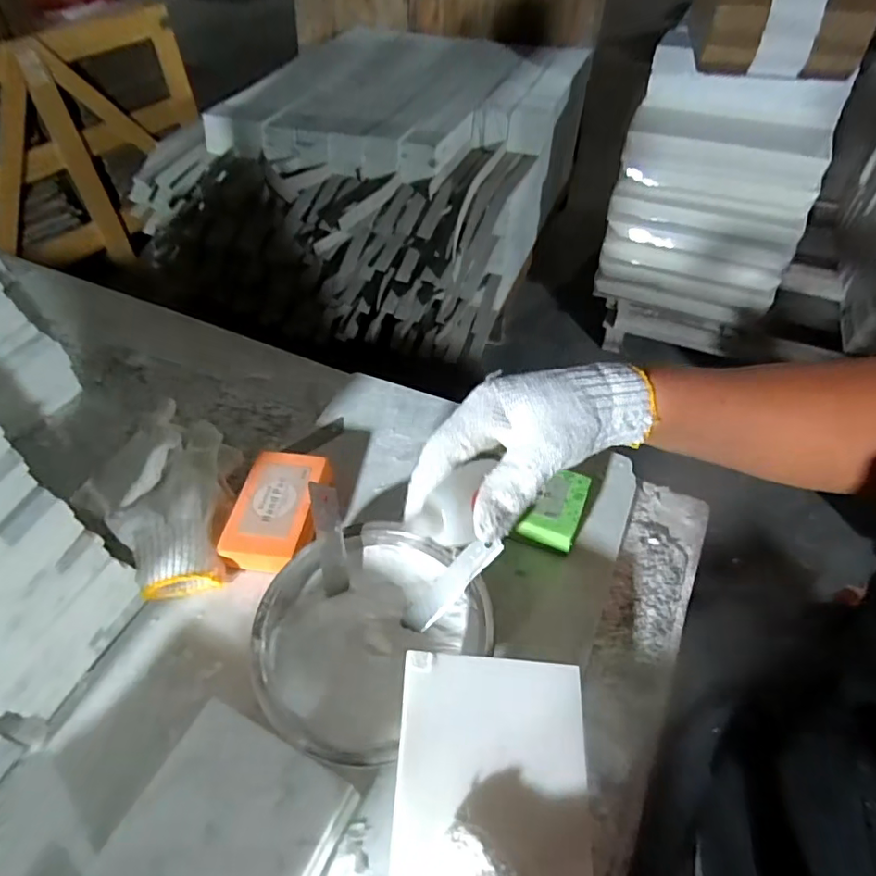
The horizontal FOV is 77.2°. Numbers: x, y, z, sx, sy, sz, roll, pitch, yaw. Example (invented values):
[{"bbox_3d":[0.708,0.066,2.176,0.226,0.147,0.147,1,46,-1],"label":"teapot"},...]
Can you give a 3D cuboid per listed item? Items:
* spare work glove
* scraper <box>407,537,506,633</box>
[{"bbox_3d":[-0.215,0.037,0.433,0.093,0.058,0.175,-7,48,-7],"label":"spare work glove"},{"bbox_3d":[0.010,0.098,0.377,0.079,0.007,0.020,-44,59,-5],"label":"scraper"}]

